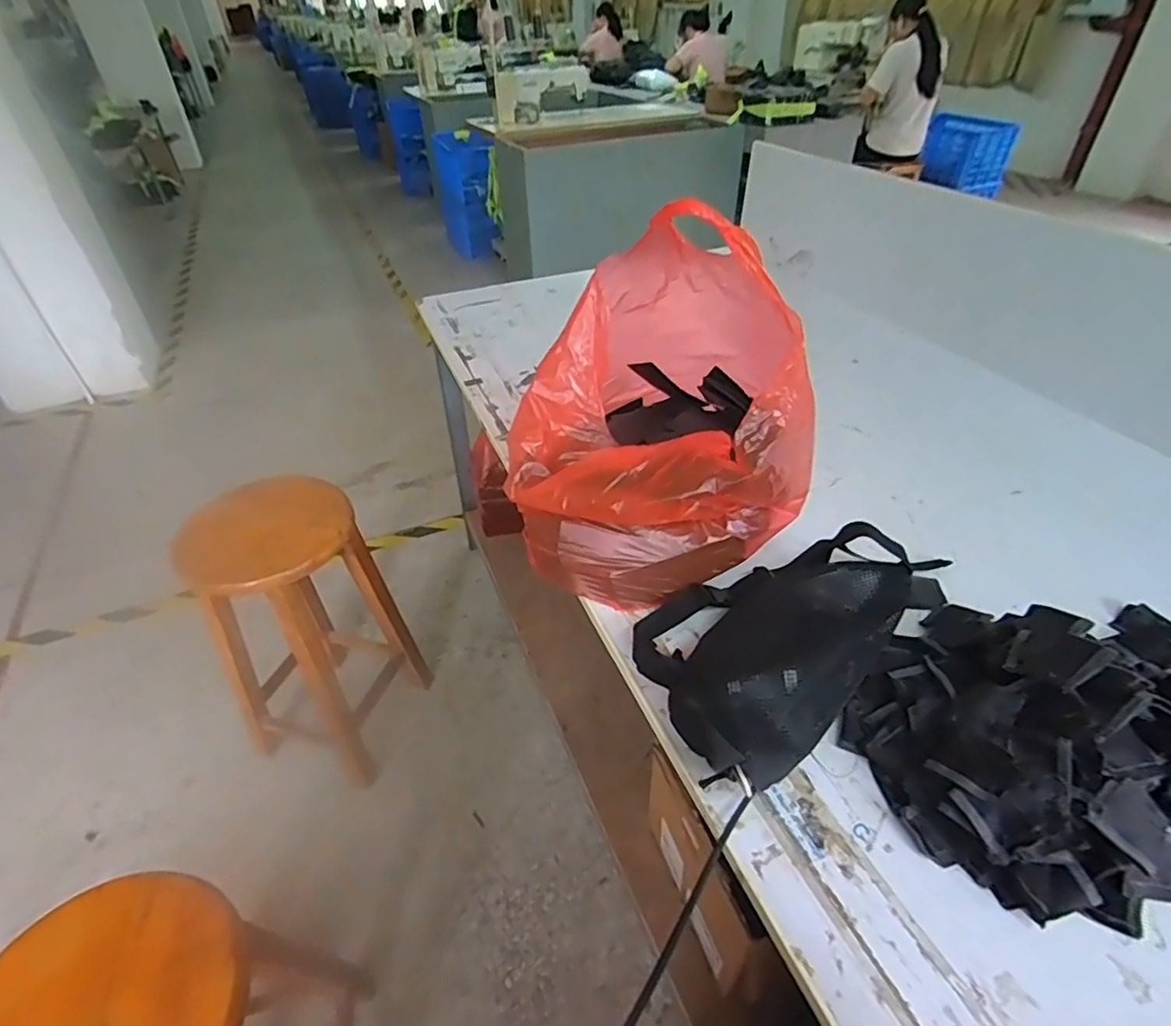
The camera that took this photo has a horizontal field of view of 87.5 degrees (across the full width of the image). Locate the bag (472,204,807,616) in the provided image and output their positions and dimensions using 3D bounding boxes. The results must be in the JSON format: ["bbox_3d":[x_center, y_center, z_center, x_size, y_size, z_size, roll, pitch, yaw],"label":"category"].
[{"bbox_3d":[0.101,-0.131,0.677,0.310,0.292,0.351,21,46,25],"label":"bag"}]

